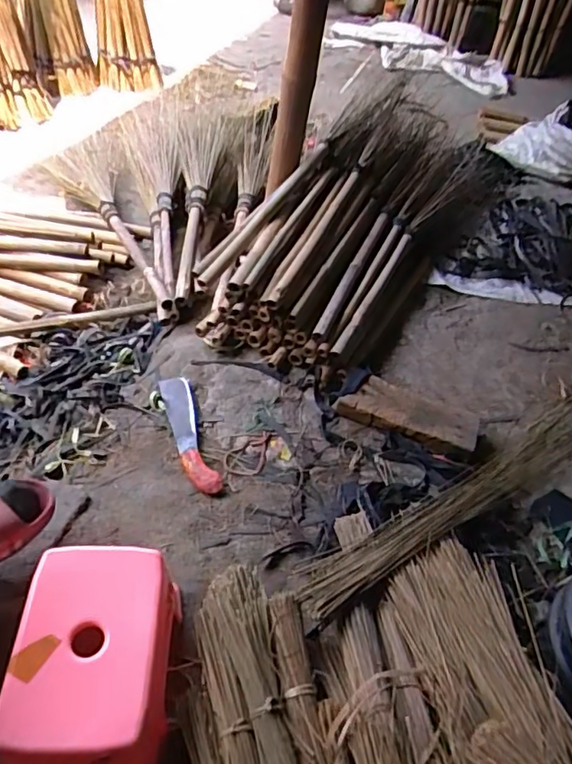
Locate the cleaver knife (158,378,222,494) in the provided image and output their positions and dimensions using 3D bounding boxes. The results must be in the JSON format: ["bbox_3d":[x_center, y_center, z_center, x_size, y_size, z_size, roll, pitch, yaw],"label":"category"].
[{"bbox_3d":[-0.207,0.103,1.182,0.064,0.019,0.319,-12,50,-17],"label":"cleaver knife"}]

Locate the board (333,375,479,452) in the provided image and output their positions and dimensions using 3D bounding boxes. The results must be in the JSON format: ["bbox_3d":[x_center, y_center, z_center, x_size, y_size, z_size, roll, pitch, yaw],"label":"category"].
[{"bbox_3d":[0.270,0.070,1.244,0.306,0.050,0.116,17,47,9],"label":"board"}]

